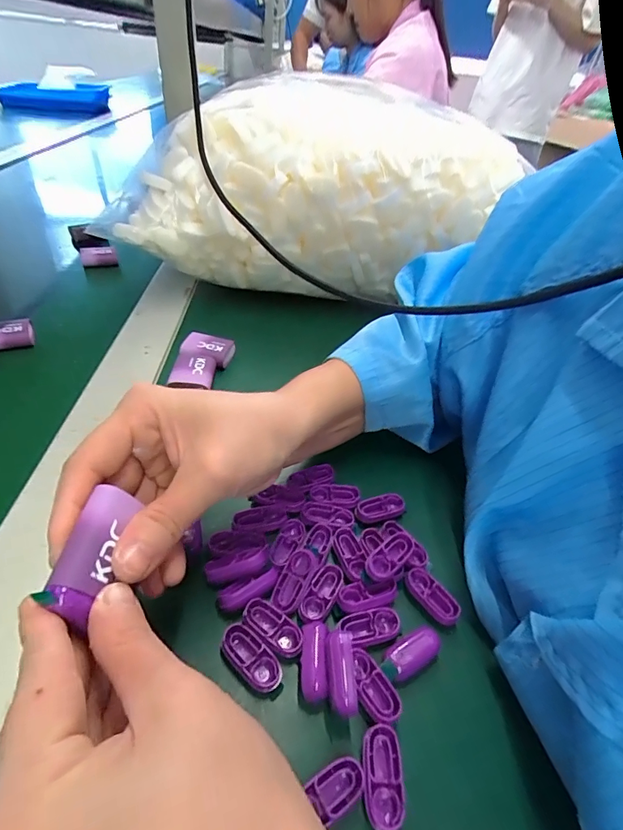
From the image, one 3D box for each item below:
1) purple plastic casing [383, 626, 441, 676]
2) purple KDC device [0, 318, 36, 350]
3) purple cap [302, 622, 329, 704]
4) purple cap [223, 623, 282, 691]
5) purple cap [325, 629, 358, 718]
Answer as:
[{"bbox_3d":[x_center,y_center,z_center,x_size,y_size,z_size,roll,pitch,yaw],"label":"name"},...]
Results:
[{"bbox_3d":[0.052,0.118,0.214,0.030,0.006,0.016,-19,47,-27],"label":"purple plastic casing"},{"bbox_3d":[-0.279,-0.074,0.386,0.044,0.015,0.029,-15,46,-24],"label":"purple KDC device"},{"bbox_3d":[0.001,0.117,0.203,0.012,0.007,0.032,3,41,-5],"label":"purple cap"},{"bbox_3d":[-0.029,0.117,0.204,0.033,0.007,0.017,32,47,26],"label":"purple cap"},{"bbox_3d":[0.013,0.118,0.194,0.011,0.009,0.033,-1,58,-9],"label":"purple cap"}]

